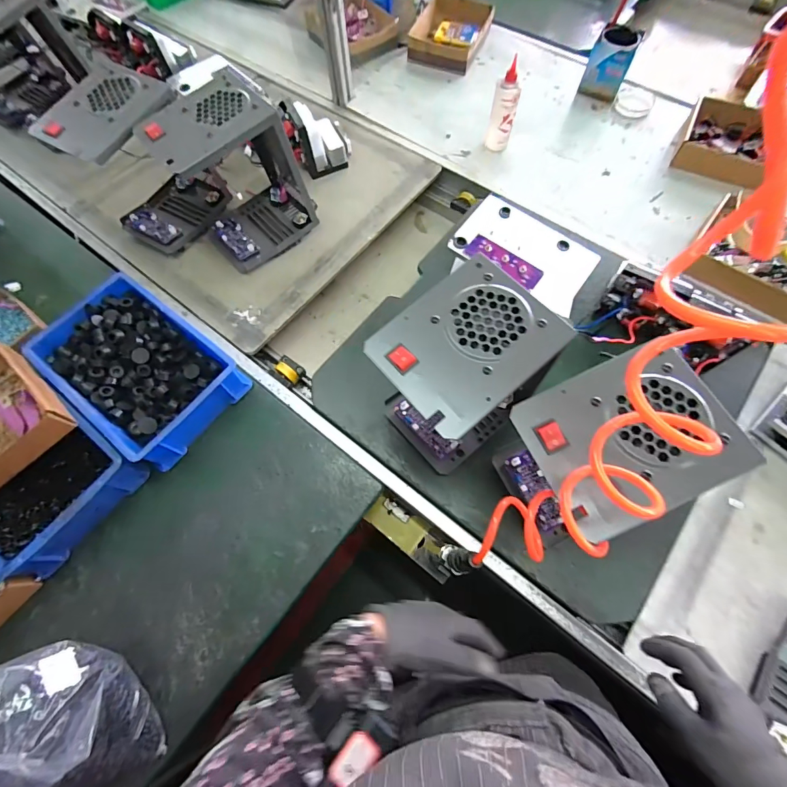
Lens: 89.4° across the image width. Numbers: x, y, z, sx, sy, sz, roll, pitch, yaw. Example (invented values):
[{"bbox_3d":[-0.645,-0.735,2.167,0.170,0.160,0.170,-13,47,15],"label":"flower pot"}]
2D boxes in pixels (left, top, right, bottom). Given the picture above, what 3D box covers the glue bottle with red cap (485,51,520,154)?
[{"bbox_3d":[0.235,-0.599,0.850,0.052,0.152,0.042,15,69,8],"label":"glue bottle with red cap"}]

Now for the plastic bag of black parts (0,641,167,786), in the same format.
[{"bbox_3d":[-0.395,0.368,0.428,0.184,0.176,0.157,-17,68,-5],"label":"plastic bag of black parts"}]

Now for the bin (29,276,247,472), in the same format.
[{"bbox_3d":[-0.416,-0.041,0.655,0.299,0.088,0.195,36,73,15],"label":"bin"}]

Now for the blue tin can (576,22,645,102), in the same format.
[{"bbox_3d":[0.517,-0.788,0.958,0.091,0.114,0.102,23,71,11],"label":"blue tin can"}]

